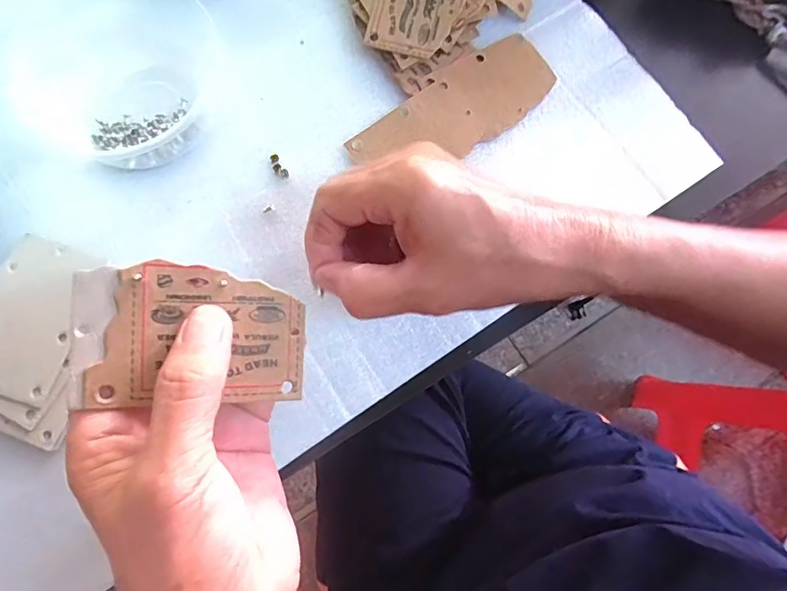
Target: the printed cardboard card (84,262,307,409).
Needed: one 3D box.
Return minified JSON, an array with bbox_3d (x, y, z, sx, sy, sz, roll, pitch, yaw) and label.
[{"bbox_3d":[-0.074,0.015,0.192,0.076,0.004,0.052,4,92,-21],"label":"printed cardboard card"}]

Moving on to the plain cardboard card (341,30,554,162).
[{"bbox_3d":[0.039,-0.115,0.304,0.137,0.004,0.054,-34,81,-9],"label":"plain cardboard card"}]

